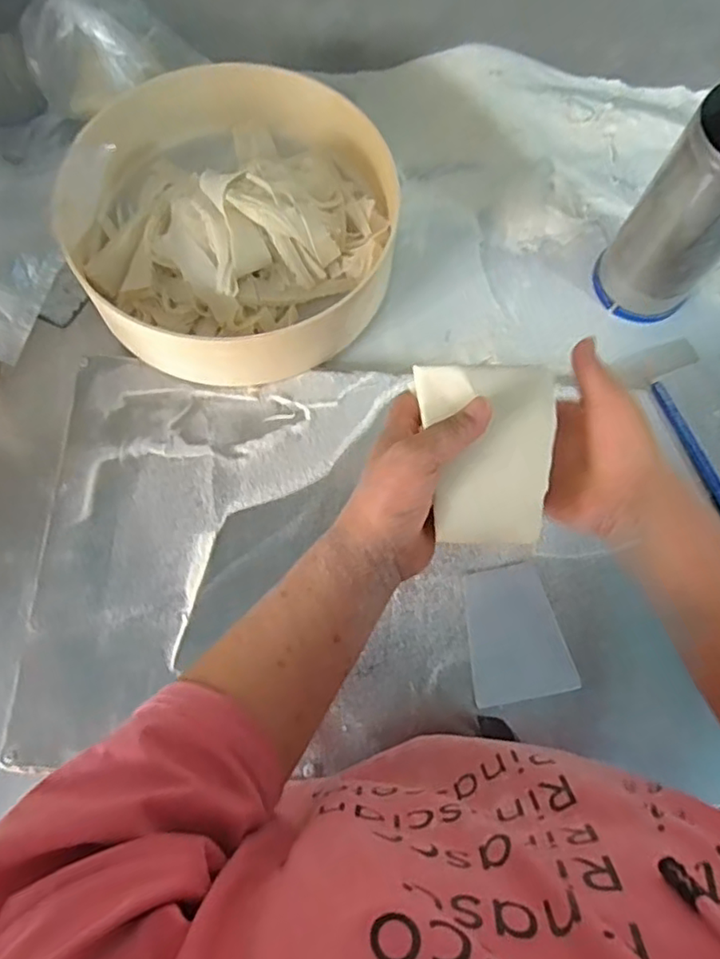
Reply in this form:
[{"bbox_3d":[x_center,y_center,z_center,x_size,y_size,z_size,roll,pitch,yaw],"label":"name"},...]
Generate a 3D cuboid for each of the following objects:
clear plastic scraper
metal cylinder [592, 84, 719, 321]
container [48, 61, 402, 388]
[{"bbox_3d":[0.128,0.125,0.520,0.081,0.006,0.105,-9,76,-4],"label":"clear plastic scraper"},{"bbox_3d":[0.279,-0.223,0.540,0.086,0.194,0.083,0,76,-2],"label":"metal cylinder"},{"bbox_3d":[-0.109,-0.233,0.587,0.287,0.084,0.278,0,76,-2],"label":"container"}]

